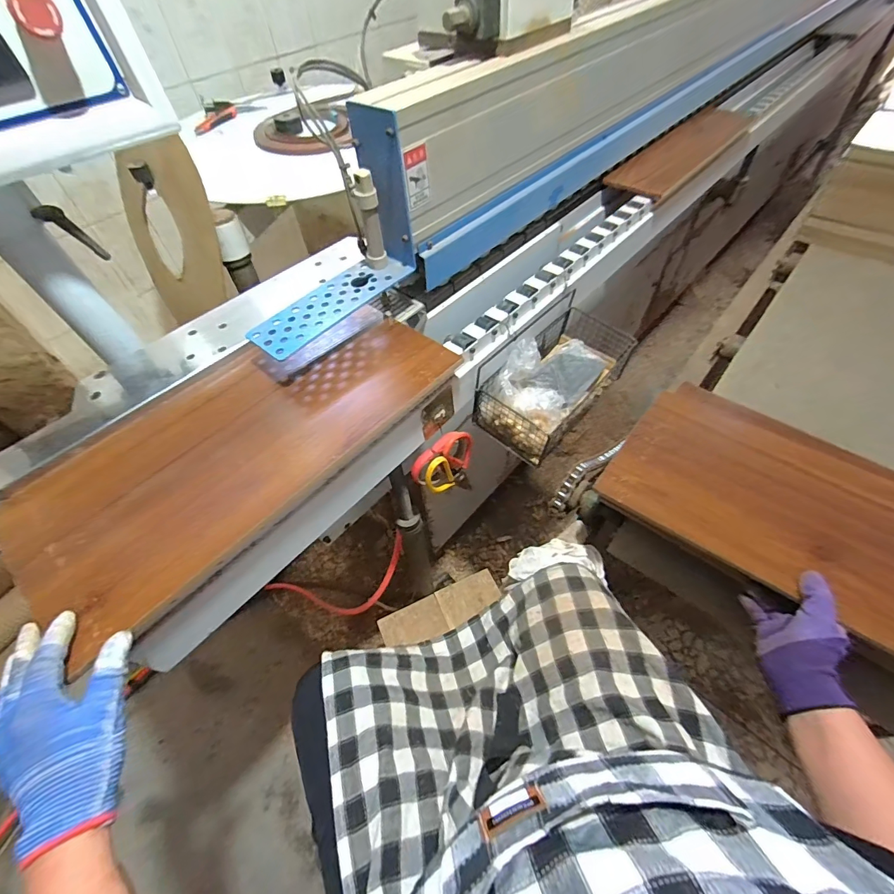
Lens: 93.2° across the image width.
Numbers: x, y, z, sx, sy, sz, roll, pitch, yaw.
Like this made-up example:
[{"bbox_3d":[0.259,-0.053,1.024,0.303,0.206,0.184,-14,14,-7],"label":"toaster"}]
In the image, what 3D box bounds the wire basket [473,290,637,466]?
[{"bbox_3d":[0.182,-0.122,0.685,0.131,0.112,0.279,36,64,25],"label":"wire basket"}]

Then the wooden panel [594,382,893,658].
[{"bbox_3d":[0.491,0.092,0.547,0.503,0.021,0.288,32,62,23],"label":"wooden panel"}]

